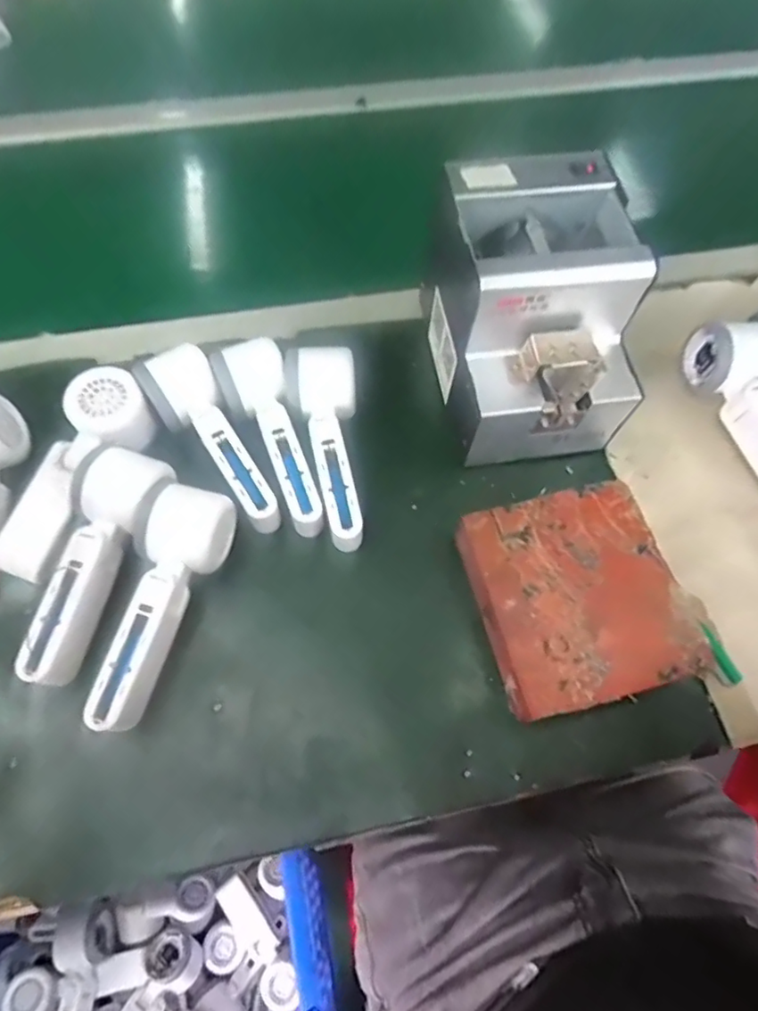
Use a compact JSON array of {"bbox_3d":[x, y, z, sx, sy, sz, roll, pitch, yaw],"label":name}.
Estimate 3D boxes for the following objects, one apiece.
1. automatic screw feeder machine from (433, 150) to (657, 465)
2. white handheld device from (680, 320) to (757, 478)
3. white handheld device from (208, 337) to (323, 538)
[{"bbox_3d":[0.117,-0.139,0.439,0.128,0.158,0.166,-5,64,-3],"label":"automatic screw feeder machine"},{"bbox_3d":[0.321,-0.082,0.471,0.044,0.060,0.163,-17,66,-9],"label":"white handheld device"},{"bbox_3d":[-0.082,-0.052,0.443,0.053,0.054,0.163,-19,66,-10],"label":"white handheld device"}]

